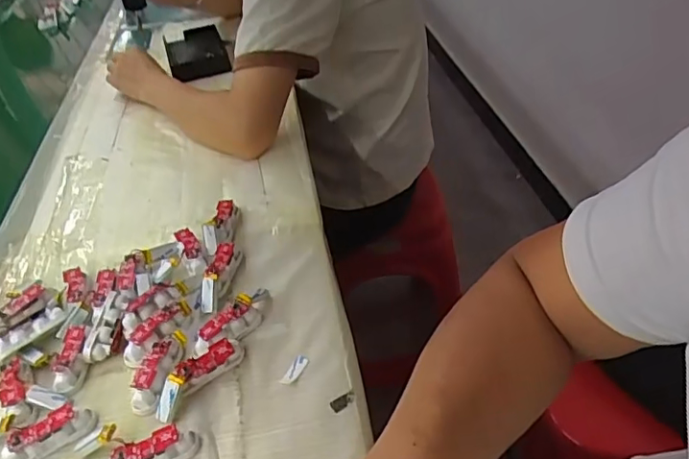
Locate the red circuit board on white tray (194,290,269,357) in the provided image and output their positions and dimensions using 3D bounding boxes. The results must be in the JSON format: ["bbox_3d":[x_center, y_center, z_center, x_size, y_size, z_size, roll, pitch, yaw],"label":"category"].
[{"bbox_3d":[-0.089,0.074,0.460,0.023,0.022,0.078,23,47,32],"label":"red circuit board on white tray"}]

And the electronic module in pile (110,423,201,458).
[{"bbox_3d":[-0.130,0.149,0.377,0.061,0.021,0.019,-21,40,-18],"label":"electronic module in pile"}]

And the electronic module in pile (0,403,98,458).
[{"bbox_3d":[-0.207,0.143,0.394,0.061,0.021,0.017,-26,42,-23],"label":"electronic module in pile"}]

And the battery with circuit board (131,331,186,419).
[{"bbox_3d":[-0.143,0.107,0.428,0.022,0.020,0.060,6,40,15],"label":"battery with circuit board"}]

